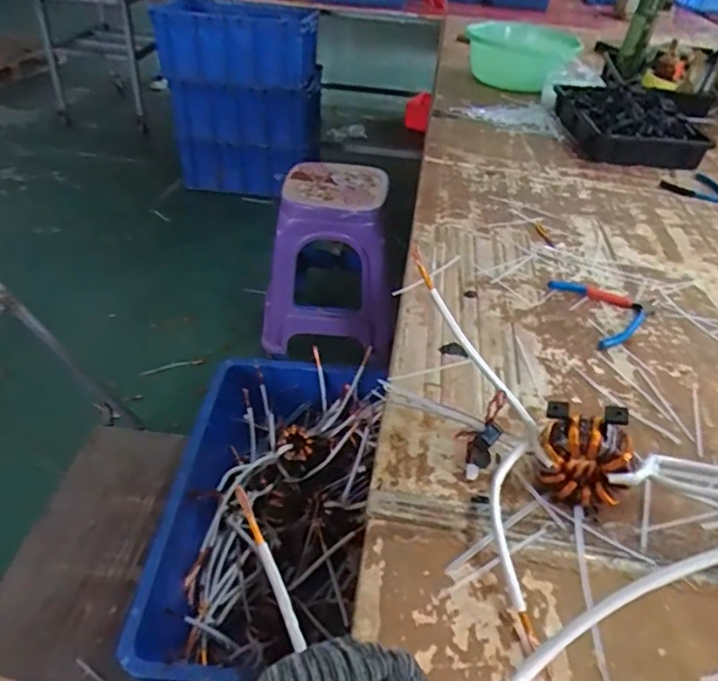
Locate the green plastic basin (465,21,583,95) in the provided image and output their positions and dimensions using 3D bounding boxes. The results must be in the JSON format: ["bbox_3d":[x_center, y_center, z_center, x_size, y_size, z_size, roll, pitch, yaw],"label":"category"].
[{"bbox_3d":[0.443,-0.790,1.622,0.294,0.127,0.269,10,40,9],"label":"green plastic basin"}]

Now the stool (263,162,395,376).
[{"bbox_3d":[-0.081,-0.234,1.726,0.363,0.486,0.383,6,39,3],"label":"stool"}]

